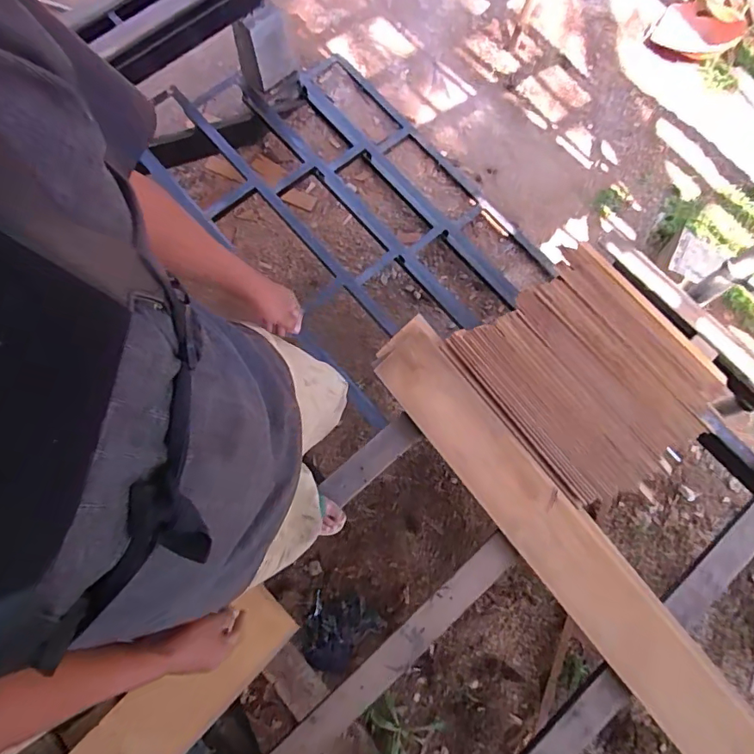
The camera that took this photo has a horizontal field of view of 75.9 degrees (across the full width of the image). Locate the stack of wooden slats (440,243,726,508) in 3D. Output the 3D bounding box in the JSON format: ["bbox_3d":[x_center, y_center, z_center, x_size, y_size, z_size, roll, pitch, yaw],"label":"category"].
[{"bbox_3d":[0.645,-0.023,1.453,0.646,0.092,0.643,-37,79,-9],"label":"stack of wooden slats"}]

